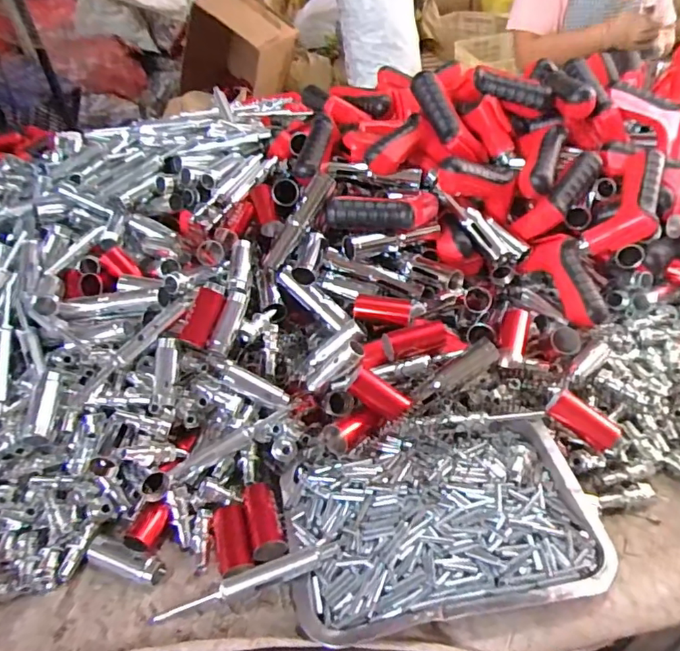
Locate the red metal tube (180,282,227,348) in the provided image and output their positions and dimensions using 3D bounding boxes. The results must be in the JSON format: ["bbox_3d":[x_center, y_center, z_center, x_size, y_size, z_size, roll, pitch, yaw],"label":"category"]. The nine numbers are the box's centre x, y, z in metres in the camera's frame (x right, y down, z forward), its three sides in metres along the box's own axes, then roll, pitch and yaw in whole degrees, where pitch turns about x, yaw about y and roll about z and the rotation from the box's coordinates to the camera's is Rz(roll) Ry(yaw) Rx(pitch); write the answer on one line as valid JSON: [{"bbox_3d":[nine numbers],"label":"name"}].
[{"bbox_3d":[-0.142,-0.013,0.550,0.026,0.021,0.073,10,65,16],"label":"red metal tube"}]

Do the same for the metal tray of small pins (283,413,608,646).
[{"bbox_3d":[0.086,0.159,0.450,0.251,0.034,0.159,-9,40,-6],"label":"metal tray of small pins"}]

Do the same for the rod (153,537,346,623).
[{"bbox_3d":[-0.076,0.207,0.429,0.157,0.018,0.018,-22,41,1],"label":"rod"}]

